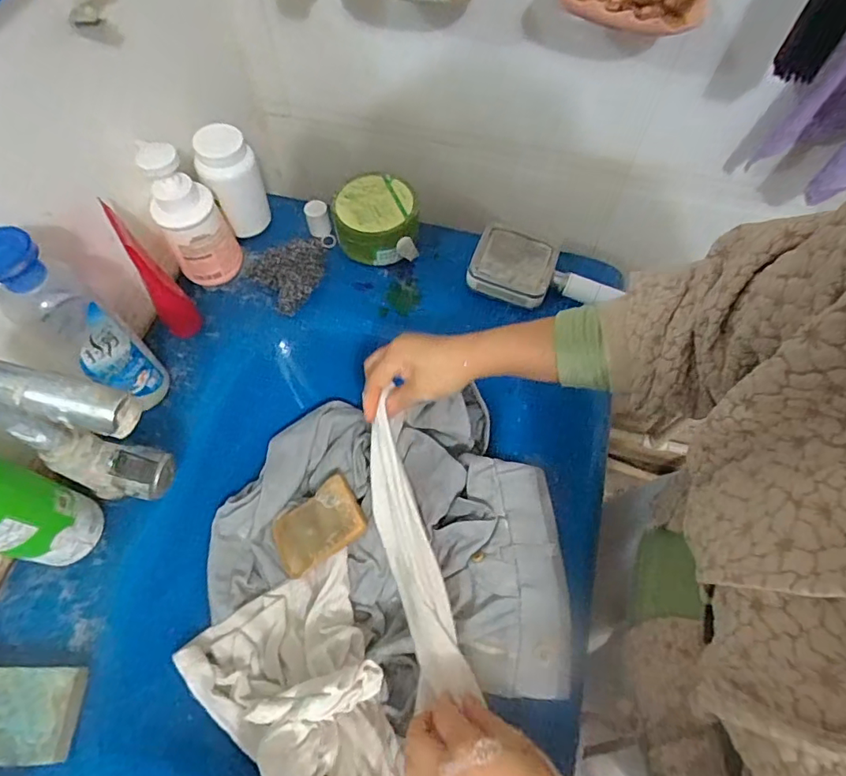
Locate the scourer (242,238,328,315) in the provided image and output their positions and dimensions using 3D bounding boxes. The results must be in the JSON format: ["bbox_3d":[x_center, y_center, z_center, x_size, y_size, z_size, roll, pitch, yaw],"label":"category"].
[{"bbox_3d":[-0.155,-0.135,0.615,0.097,0.031,0.092,0,63,0],"label":"scourer"}]

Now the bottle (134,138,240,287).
[{"bbox_3d":[-0.248,-0.180,0.560,0.066,0.162,0.057,-15,64,-8],"label":"bottle"}]

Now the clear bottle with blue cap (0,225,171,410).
[{"bbox_3d":[-0.296,-0.047,0.461,0.053,0.222,0.062,35,68,16],"label":"clear bottle with blue cap"}]

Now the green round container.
[{"bbox_3d":[-0.056,-0.202,0.629,0.096,0.069,0.092,0,63,0],"label":"green round container"}]

